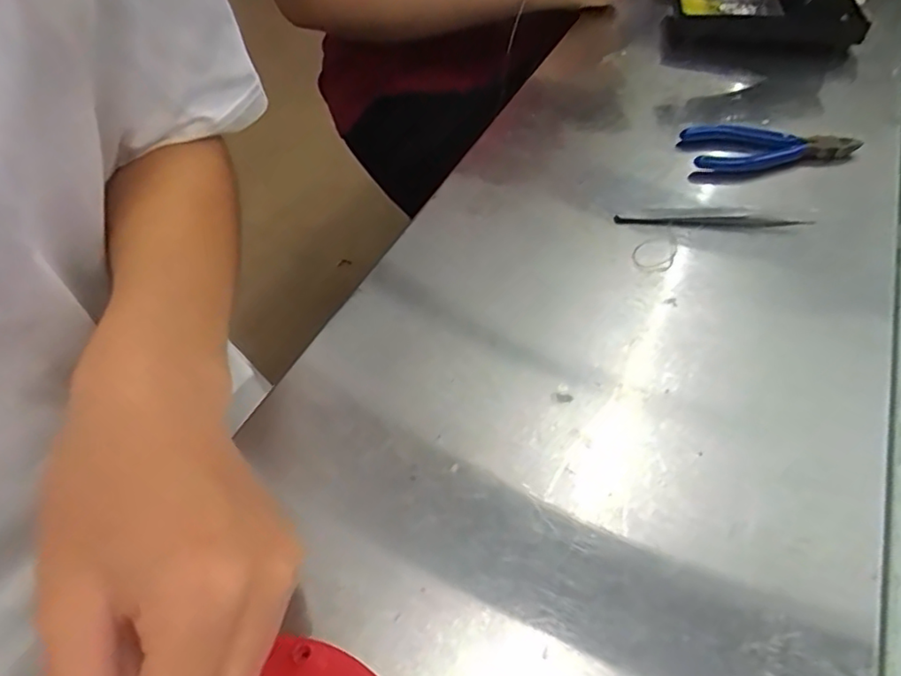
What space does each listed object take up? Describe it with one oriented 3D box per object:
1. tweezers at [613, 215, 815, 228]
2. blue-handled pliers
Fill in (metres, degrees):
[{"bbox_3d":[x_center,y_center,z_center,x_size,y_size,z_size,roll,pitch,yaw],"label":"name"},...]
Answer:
[{"bbox_3d":[0.179,-0.081,0.419,0.130,0.009,0.011,4,51,4],"label":"tweezers"},{"bbox_3d":[0.243,-0.148,0.466,0.124,0.023,0.040,-3,50,-2],"label":"blue-handled pliers"}]

